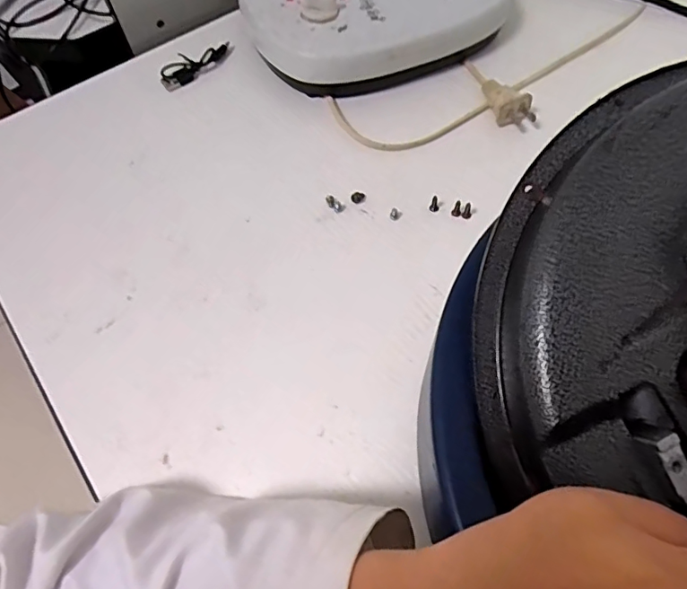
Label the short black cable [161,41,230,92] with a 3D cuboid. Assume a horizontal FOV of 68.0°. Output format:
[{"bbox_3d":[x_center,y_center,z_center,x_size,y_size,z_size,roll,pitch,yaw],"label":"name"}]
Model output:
[{"bbox_3d":[-0.133,-0.206,0.452,0.021,0.012,0.073,34,68,20],"label":"short black cable"}]

